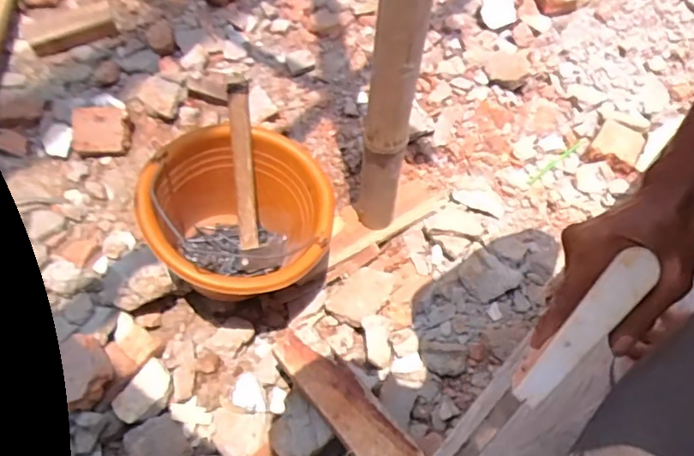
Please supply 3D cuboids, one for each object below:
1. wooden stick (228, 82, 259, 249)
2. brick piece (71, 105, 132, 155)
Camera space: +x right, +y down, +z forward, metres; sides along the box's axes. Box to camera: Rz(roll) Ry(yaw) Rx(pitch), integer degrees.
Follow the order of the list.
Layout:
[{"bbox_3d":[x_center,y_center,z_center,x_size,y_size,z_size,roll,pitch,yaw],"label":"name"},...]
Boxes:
[{"bbox_3d":[-0.148,-0.087,0.766,0.027,0.026,0.230,-3,98,-1],"label":"wooden stick"},{"bbox_3d":[-0.451,-0.178,0.981,0.094,0.029,0.094,-4,84,-24],"label":"brick piece"}]

